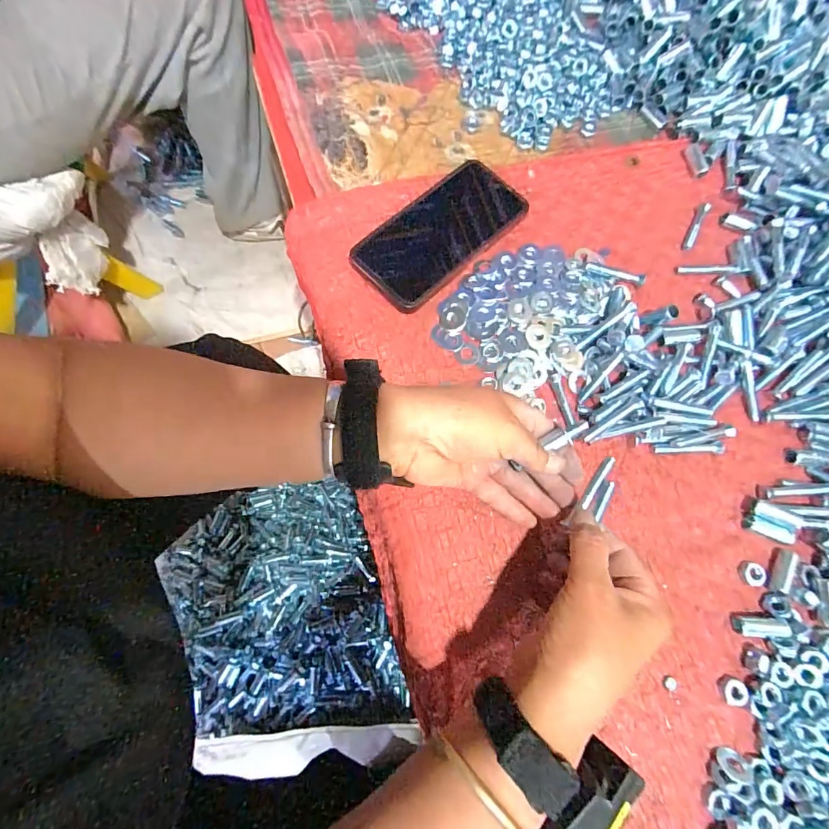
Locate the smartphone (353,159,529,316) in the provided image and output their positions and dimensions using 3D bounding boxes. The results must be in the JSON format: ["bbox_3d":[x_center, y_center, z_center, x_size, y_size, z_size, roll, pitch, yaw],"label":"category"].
[{"bbox_3d":[0.024,-0.167,0.400,0.077,0.013,0.166,44,75,9],"label":"smartphone"}]

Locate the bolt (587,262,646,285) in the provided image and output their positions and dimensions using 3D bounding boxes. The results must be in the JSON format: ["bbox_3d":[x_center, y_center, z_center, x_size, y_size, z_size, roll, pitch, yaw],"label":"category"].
[{"bbox_3d":[0.185,-0.129,0.404,0.055,0.006,0.010,16,72,1],"label":"bolt"}]

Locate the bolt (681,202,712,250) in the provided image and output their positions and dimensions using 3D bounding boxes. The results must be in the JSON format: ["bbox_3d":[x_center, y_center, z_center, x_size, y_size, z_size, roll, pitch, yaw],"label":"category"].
[{"bbox_3d":[0.278,-0.187,0.431,0.010,0.009,0.058,27,73,4],"label":"bolt"}]

